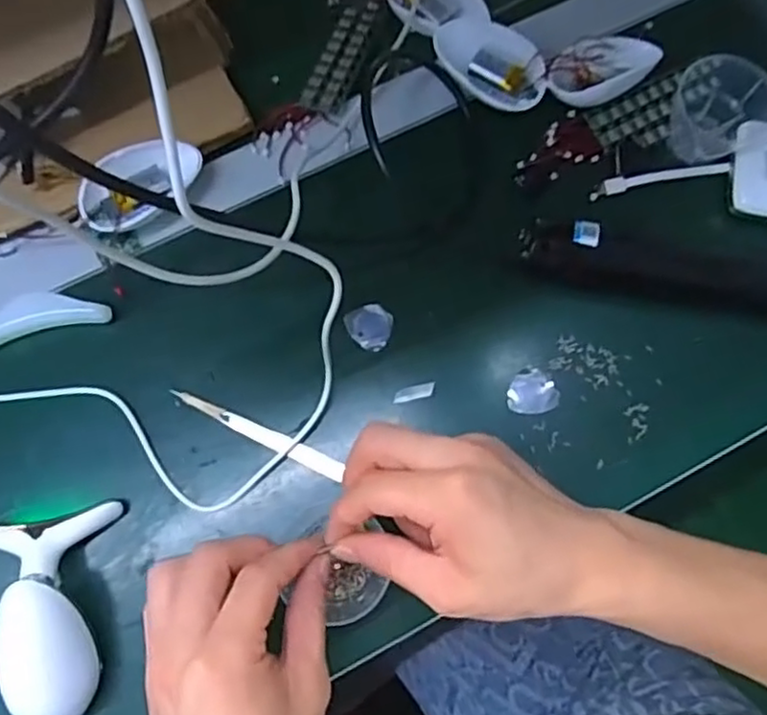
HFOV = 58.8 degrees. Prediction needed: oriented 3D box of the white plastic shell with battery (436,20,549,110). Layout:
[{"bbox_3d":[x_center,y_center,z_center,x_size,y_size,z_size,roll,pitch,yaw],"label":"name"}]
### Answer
[{"bbox_3d":[0.075,-0.209,0.484,0.083,0.023,0.047,37,79,7],"label":"white plastic shell with battery"}]

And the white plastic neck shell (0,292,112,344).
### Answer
[{"bbox_3d":[-0.222,-0.028,0.437,0.085,0.017,0.031,-17,78,-5],"label":"white plastic neck shell"}]

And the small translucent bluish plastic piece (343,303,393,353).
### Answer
[{"bbox_3d":[-0.009,-0.022,0.454,0.032,0.004,0.029,34,79,6],"label":"small translucent bluish plastic piece"}]

